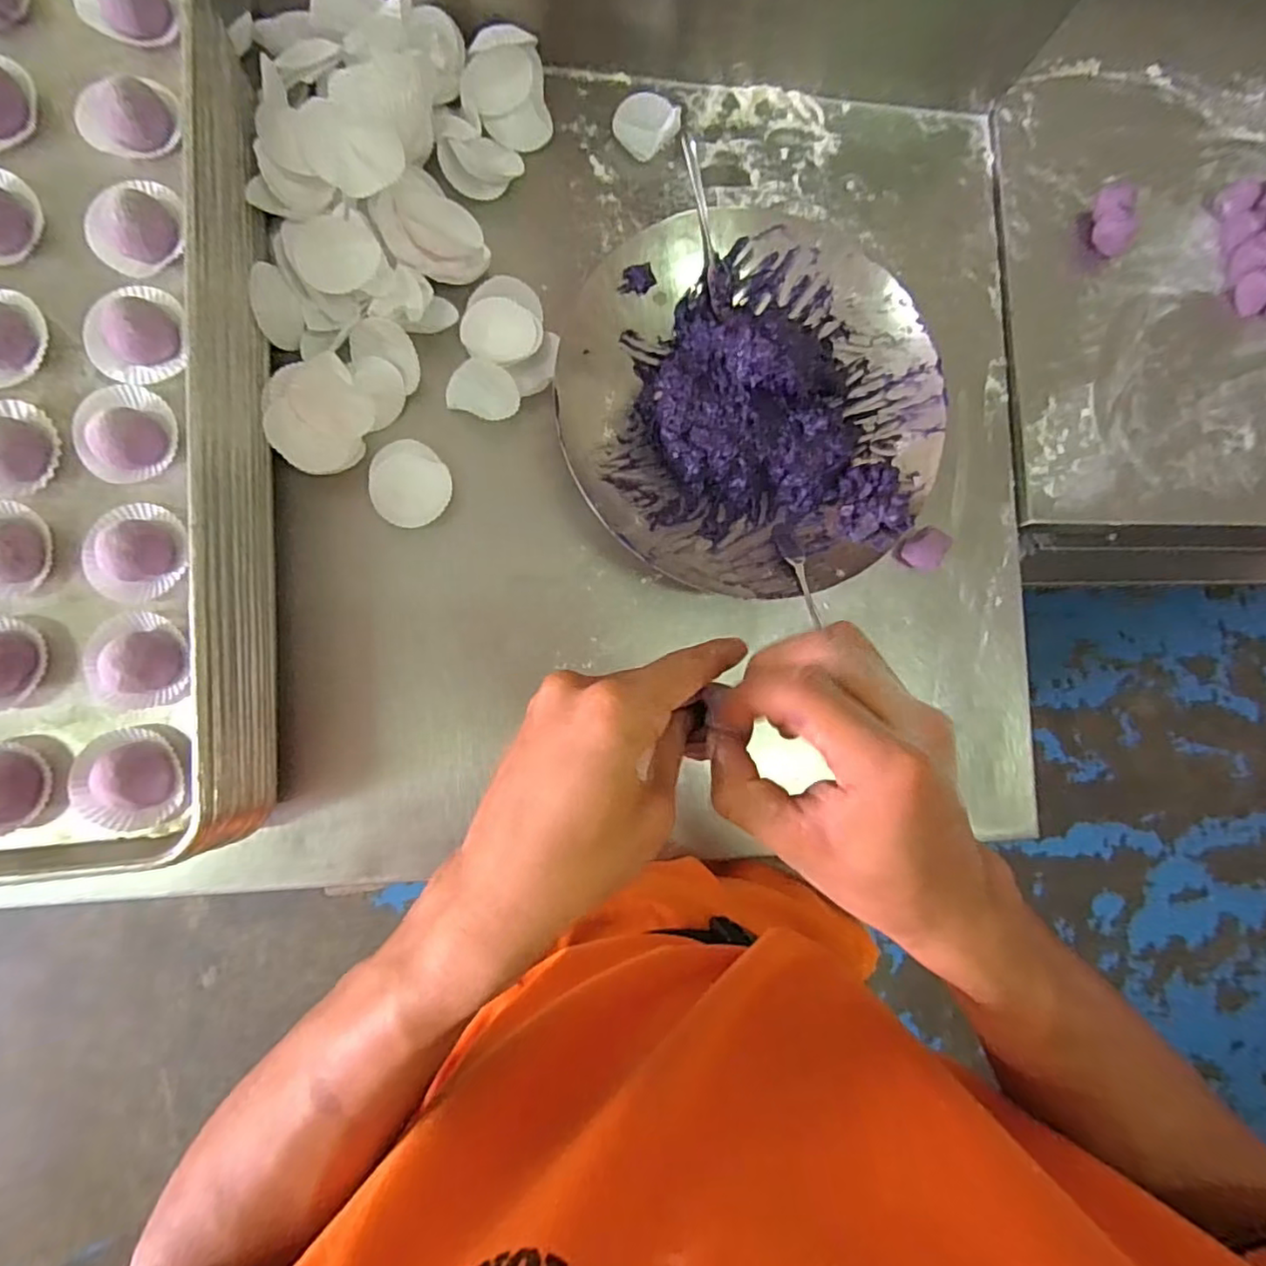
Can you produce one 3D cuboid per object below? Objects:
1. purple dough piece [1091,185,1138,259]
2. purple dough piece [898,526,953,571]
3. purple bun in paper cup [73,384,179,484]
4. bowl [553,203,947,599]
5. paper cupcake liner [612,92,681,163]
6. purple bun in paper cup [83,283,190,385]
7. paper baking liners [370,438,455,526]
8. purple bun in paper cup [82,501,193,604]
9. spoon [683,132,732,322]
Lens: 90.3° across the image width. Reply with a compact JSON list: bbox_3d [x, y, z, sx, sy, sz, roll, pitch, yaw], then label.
[{"bbox_3d":[0.451,-0.387,0.593,0.031,0.025,0.058,-6,87,-8],"label":"purple dough piece"},{"bbox_3d":[0.259,-0.075,0.560,0.040,0.020,0.035,22,83,-5],"label":"purple dough piece"},{"bbox_3d":[-0.316,-0.125,0.390,0.056,0.028,0.057,1,86,-7],"label":"purple bun in paper cup"},{"bbox_3d":[0.095,-0.182,0.517,0.297,0.072,0.298,1,86,-7],"label":"bowl"},{"bbox_3d":[0.010,-0.451,0.558,0.049,0.014,0.053,43,82,-2],"label":"paper cupcake liner"},{"bbox_3d":[-0.312,-0.188,0.394,0.054,0.030,0.061,39,82,-3],"label":"purple bun in paper cup"},{"bbox_3d":[-0.175,-0.118,0.501,0.058,0.021,0.065,-9,87,-8],"label":"paper baking liners"},{"bbox_3d":[-0.308,-0.050,0.385,0.053,0.029,0.056,-19,88,-8],"label":"purple bun in paper cup"},{"bbox_3d":[0.061,-0.322,0.504,0.020,0.011,0.129,-20,114,-8],"label":"spoon"}]

